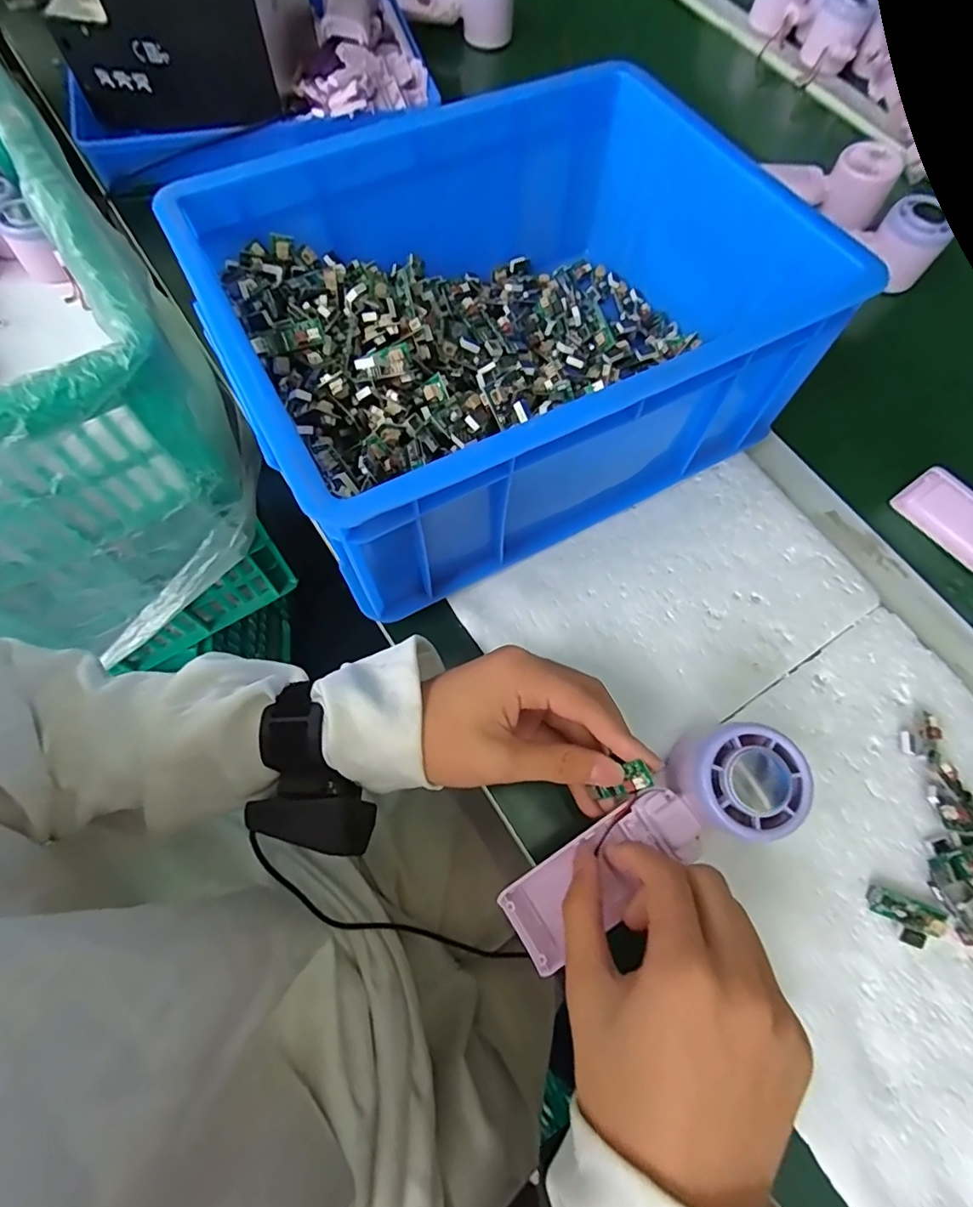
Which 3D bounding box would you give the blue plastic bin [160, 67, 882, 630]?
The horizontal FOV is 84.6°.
[{"bbox_3d":[0.017,-0.182,0.350,0.330,0.126,0.254,-27,73,-12],"label":"blue plastic bin"}]

